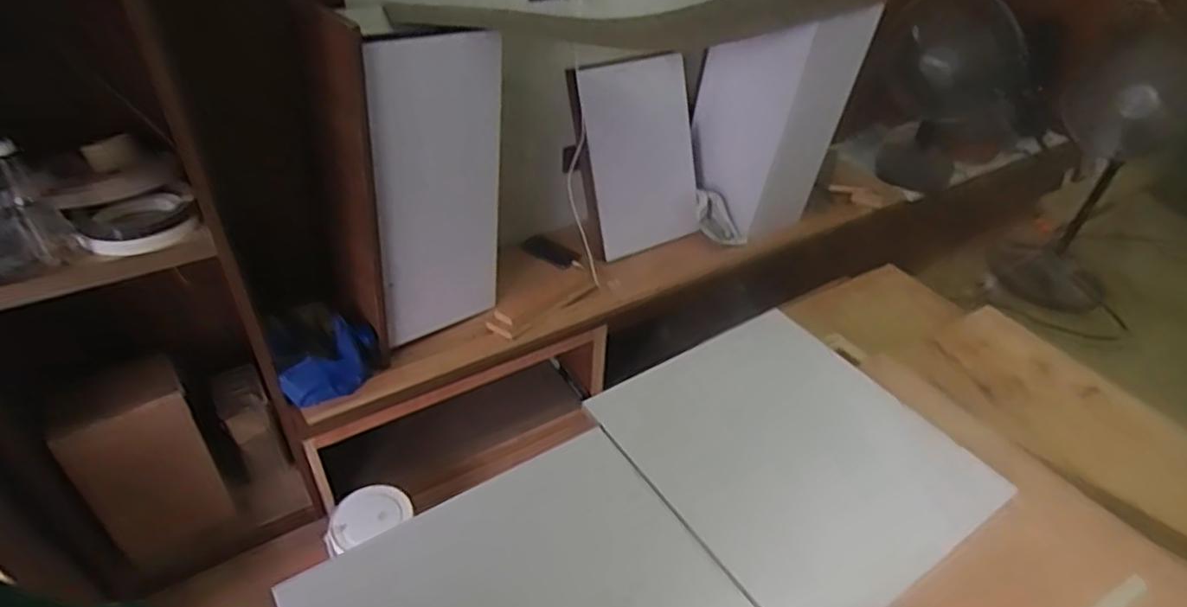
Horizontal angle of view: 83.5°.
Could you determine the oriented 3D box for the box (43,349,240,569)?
[{"bbox_3d":[-0.947,0.354,1.418,0.230,0.430,0.143,-28,48,-32],"label":"box"}]

